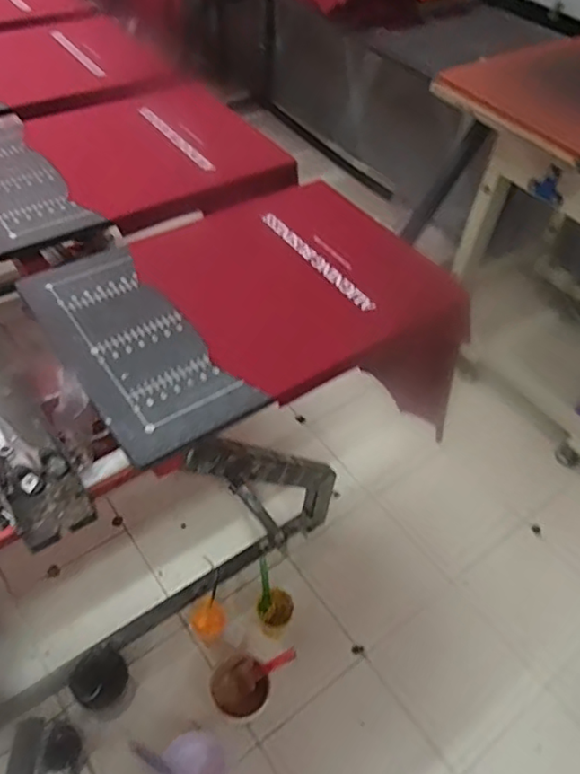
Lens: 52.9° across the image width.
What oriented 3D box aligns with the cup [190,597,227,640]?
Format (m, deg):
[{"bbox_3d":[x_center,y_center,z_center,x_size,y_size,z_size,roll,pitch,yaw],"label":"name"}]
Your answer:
[{"bbox_3d":[-0.183,0.525,1.323,0.077,0.080,0.074,3,49,-4],"label":"cup"}]

